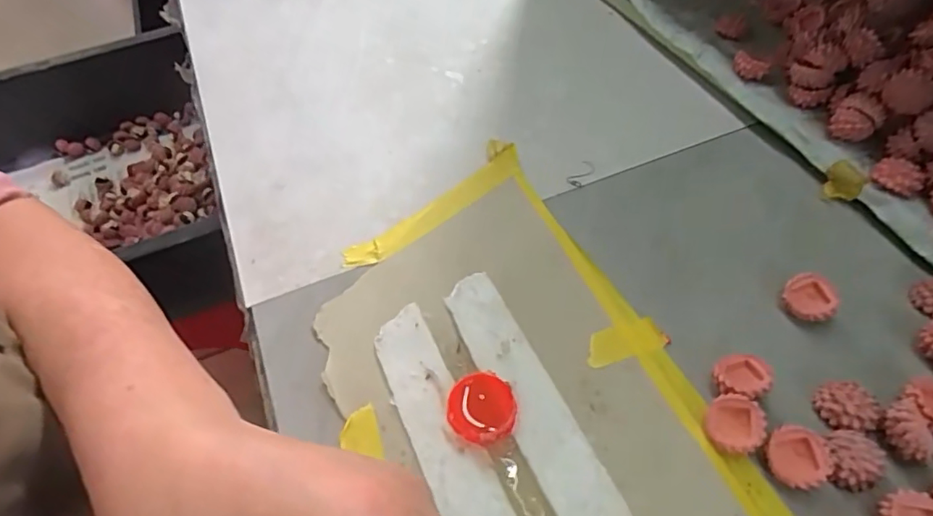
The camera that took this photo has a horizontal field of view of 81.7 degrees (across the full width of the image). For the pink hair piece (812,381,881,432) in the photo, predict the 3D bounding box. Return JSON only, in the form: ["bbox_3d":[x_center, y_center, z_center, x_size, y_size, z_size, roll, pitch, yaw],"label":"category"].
[{"bbox_3d":[0.140,0.055,0.198,0.015,0.010,0.019,-23,54,-13],"label":"pink hair piece"}]

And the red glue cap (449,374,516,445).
[{"bbox_3d":[0.006,0.057,0.206,0.025,0.005,0.025,-3,52,3],"label":"red glue cap"}]

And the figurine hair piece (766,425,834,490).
[{"bbox_3d":[0.115,0.069,0.188,0.019,0.012,0.019,-3,52,3],"label":"figurine hair piece"}]

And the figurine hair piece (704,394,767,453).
[{"bbox_3d":[0.097,0.061,0.195,0.018,0.012,0.018,7,53,11],"label":"figurine hair piece"}]

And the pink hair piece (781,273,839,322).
[{"bbox_3d":[0.143,0.018,0.226,0.019,0.011,0.019,-3,52,3],"label":"pink hair piece"}]

